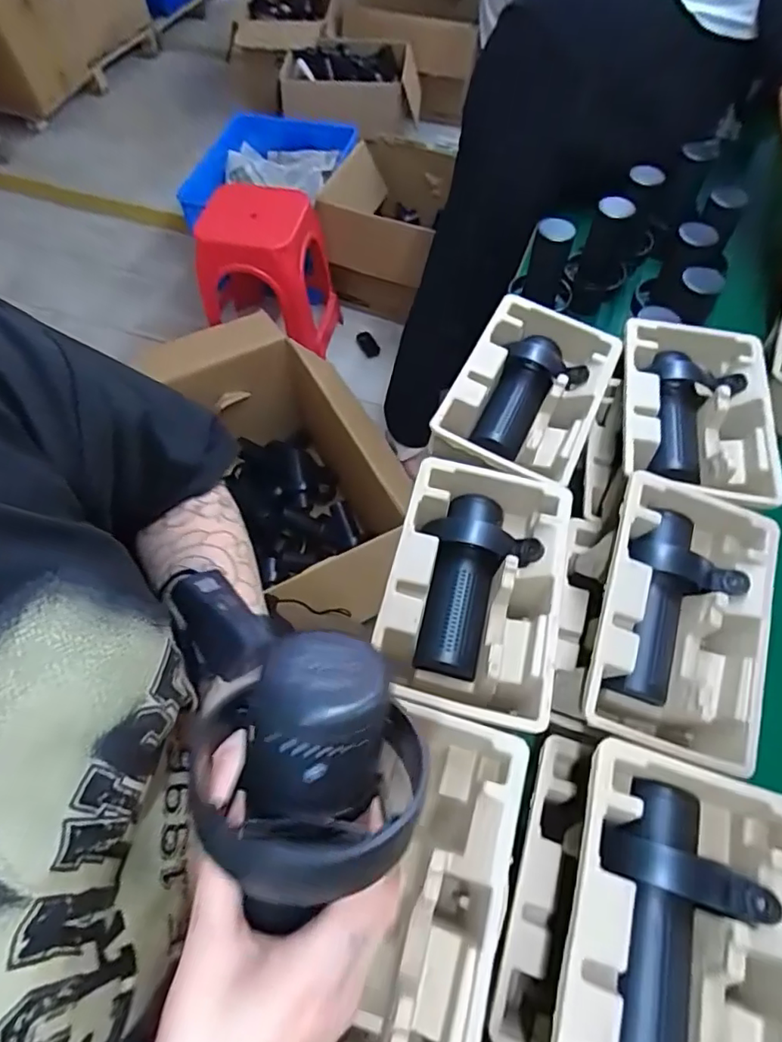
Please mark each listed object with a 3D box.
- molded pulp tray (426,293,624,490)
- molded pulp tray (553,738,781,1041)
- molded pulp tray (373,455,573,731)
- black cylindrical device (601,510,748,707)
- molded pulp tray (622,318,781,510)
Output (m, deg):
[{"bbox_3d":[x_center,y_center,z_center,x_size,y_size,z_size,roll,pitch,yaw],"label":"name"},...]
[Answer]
[{"bbox_3d":[0.145,-0.128,0.602,0.143,0.071,0.238,23,62,13],"label":"molded pulp tray"},{"bbox_3d":[0.184,0.287,0.372,0.146,0.085,0.222,15,61,9],"label":"molded pulp tray"},{"bbox_3d":[0.073,0.060,0.487,0.140,0.054,0.220,13,60,8],"label":"molded pulp tray"},{"bbox_3d":[0.247,0.076,0.487,0.103,0.070,0.170,17,82,10],"label":"black cylindrical device"},{"bbox_3d":[0.312,-0.107,0.585,0.150,0.056,0.228,9,60,6],"label":"molded pulp tray"}]

